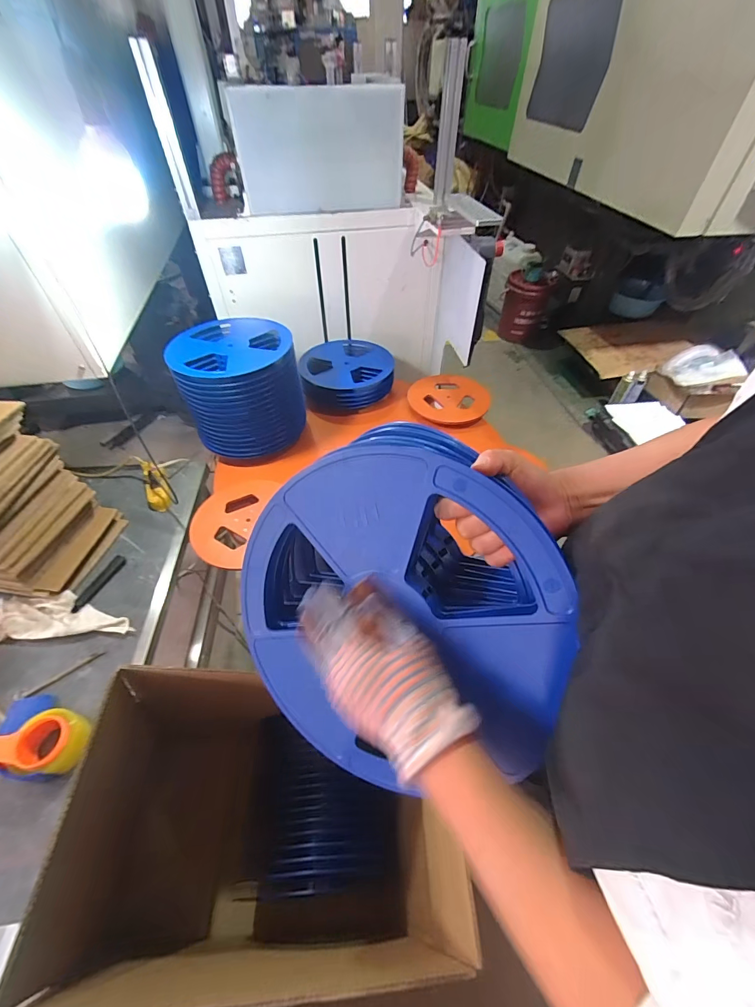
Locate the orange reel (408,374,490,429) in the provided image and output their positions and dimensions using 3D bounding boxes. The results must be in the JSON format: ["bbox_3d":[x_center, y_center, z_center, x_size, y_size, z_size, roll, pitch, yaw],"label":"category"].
[{"bbox_3d":[0.231,-0.334,1.226,0.250,0.027,0.229,0,50,0],"label":"orange reel"}]

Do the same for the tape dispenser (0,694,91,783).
[{"bbox_3d":[-0.609,0.408,0.681,0.178,0.051,0.121,9,50,8],"label":"tape dispenser"}]

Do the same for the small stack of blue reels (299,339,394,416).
[{"bbox_3d":[-0.099,-0.417,1.259,0.291,0.100,0.277,-9,50,-7],"label":"small stack of blue reels"}]

